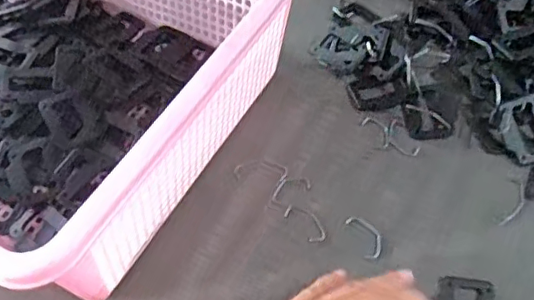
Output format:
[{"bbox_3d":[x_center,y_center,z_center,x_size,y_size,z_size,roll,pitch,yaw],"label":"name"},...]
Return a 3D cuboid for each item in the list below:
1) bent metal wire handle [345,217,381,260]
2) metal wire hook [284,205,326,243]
[{"bbox_3d":[0.070,0.060,0.396,0.018,0.004,0.034,-20,57,-11],"label":"bent metal wire handle"},{"bbox_3d":[0.028,0.052,0.404,0.017,0.004,0.036,-36,62,-20],"label":"metal wire hook"}]

